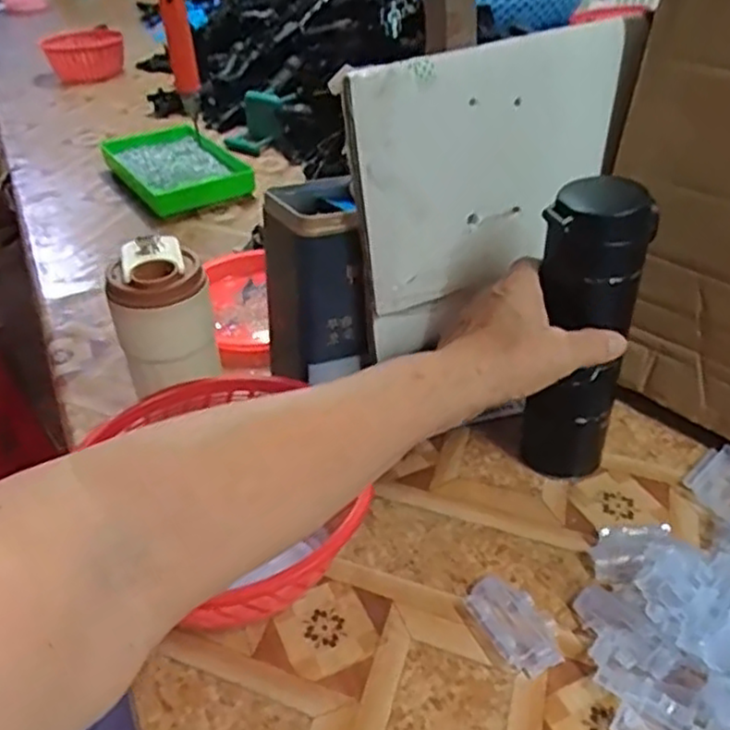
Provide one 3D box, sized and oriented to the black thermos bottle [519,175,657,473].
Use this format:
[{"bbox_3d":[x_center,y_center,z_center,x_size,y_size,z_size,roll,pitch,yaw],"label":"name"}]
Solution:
[{"bbox_3d":[0.151,-0.013,0.506,0.071,0.228,0.055,0,35,4],"label":"black thermos bottle"}]

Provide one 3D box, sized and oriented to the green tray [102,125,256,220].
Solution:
[{"bbox_3d":[-0.274,-0.296,1.054,0.165,0.033,0.279,-23,41,-22],"label":"green tray"}]

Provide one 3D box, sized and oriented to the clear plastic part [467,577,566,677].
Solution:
[{"bbox_3d":[0.096,0.163,0.454,0.045,0.015,0.068,-17,39,-16],"label":"clear plastic part"}]

